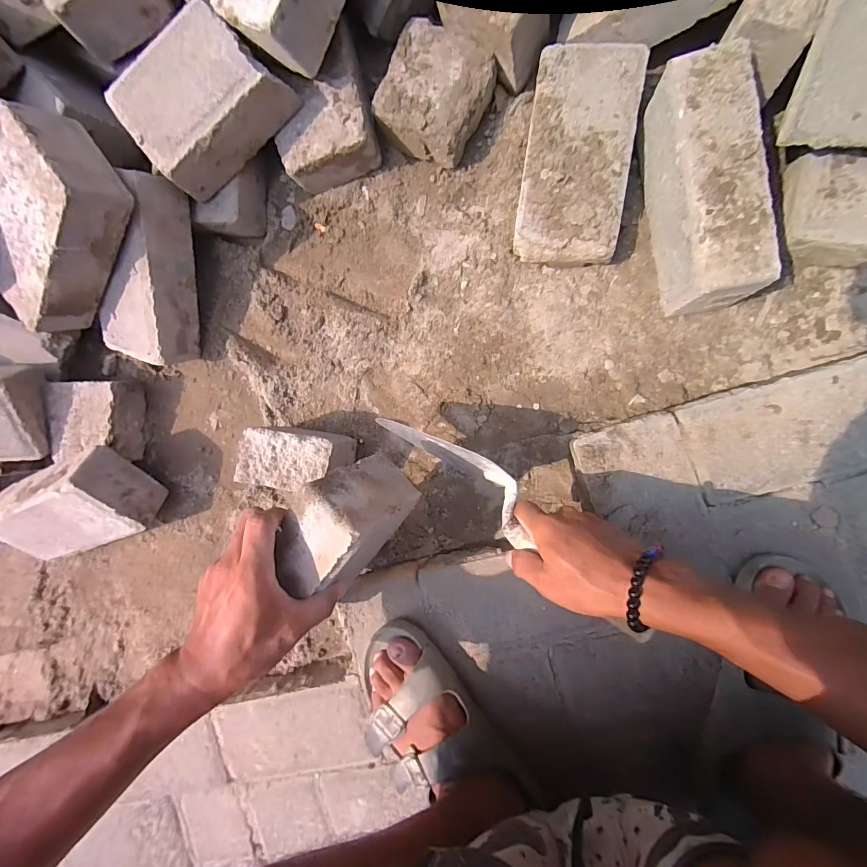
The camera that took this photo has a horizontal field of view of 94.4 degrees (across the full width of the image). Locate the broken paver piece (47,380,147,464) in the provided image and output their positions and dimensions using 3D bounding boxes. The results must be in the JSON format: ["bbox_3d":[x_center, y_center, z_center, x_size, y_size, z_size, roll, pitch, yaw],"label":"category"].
[{"bbox_3d":[-0.448,-0.018,0.542,0.088,0.068,0.105,4,95,8],"label":"broken paver piece"}]

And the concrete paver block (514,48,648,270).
[{"bbox_3d":[0.154,-0.294,0.436,0.114,0.060,0.206,8,96,8],"label":"concrete paver block"}]

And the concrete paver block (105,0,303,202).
[{"bbox_3d":[-0.245,-0.355,0.431,0.161,0.064,0.108,-38,88,10],"label":"concrete paver block"}]

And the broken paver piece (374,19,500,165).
[{"bbox_3d":[0.003,-0.384,0.465,0.107,0.059,0.109,33,99,5],"label":"broken paver piece"}]

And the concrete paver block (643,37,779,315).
[{"bbox_3d":[0.262,-0.232,0.394,0.068,0.099,0.215,-8,94,9],"label":"concrete paver block"}]

